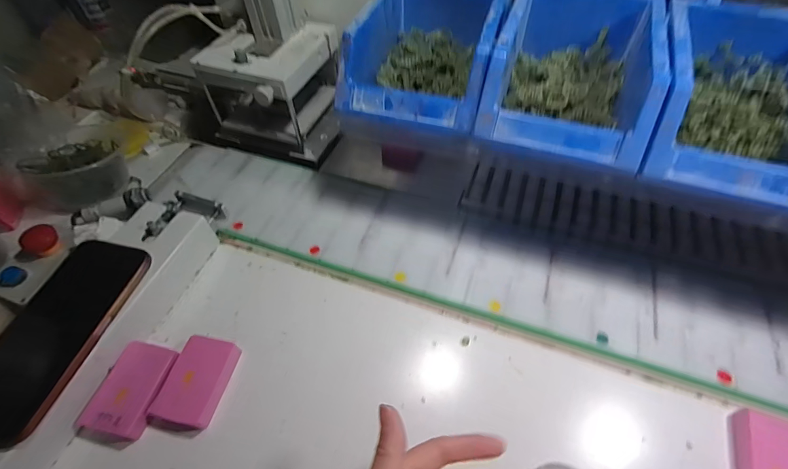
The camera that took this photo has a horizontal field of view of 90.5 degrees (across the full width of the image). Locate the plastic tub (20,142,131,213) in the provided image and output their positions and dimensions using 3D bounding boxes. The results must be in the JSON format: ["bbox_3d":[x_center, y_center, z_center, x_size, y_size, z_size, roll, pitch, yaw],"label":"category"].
[{"bbox_3d":[-0.372,-0.076,0.470,0.109,0.061,0.094,15,55,14],"label":"plastic tub"}]

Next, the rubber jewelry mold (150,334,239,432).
[{"bbox_3d":[-0.167,0.125,0.330,0.047,0.019,0.071,10,53,11],"label":"rubber jewelry mold"}]

